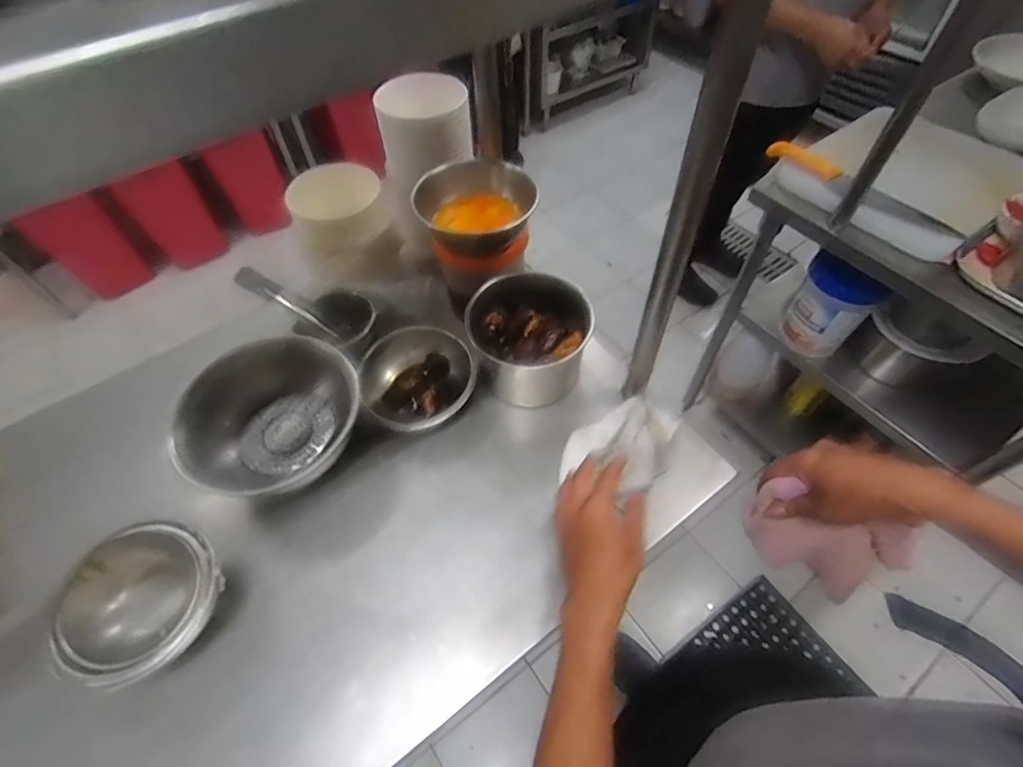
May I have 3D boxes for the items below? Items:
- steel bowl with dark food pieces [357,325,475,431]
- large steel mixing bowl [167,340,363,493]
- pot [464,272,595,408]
[{"bbox_3d":[-0.129,-0.002,0.695,0.159,0.072,0.145,-1,55,2],"label":"steel bowl with dark food pieces"},{"bbox_3d":[-0.311,0.050,0.641,0.192,0.118,0.212,19,58,15],"label":"large steel mixing bowl"},{"bbox_3d":[0.026,-0.066,0.704,0.167,0.115,0.152,-1,55,2],"label":"pot"}]

